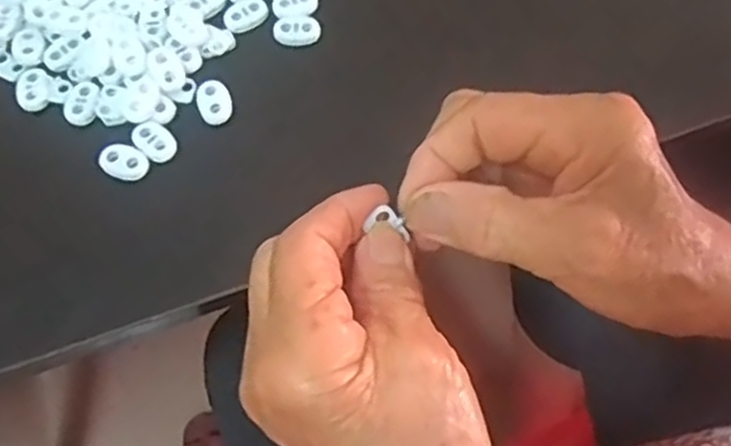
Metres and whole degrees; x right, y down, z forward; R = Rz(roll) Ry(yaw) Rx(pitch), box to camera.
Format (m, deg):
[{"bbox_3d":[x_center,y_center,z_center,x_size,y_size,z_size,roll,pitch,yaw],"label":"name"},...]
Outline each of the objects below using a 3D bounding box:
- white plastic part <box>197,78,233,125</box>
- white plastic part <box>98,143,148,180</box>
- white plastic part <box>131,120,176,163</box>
[{"bbox_3d":[-0.071,-0.058,0.342,0.015,0.004,0.022,-18,68,-5],"label":"white plastic part"},{"bbox_3d":[-0.109,-0.029,0.329,0.023,0.004,0.015,17,69,9],"label":"white plastic part"},{"bbox_3d":[-0.097,-0.038,0.335,0.021,0.005,0.015,39,74,16],"label":"white plastic part"}]

